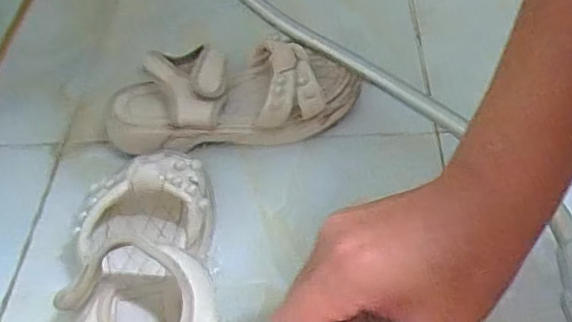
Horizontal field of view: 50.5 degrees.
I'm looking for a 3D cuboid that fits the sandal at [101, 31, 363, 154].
[{"bbox_3d":[-0.043,-0.062,0.495,0.203,0.047,0.102,-8,48,-2],"label":"sandal"}]

